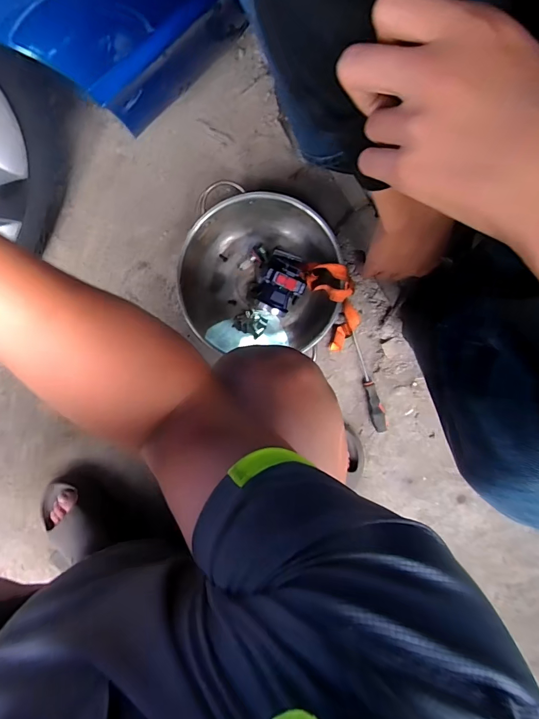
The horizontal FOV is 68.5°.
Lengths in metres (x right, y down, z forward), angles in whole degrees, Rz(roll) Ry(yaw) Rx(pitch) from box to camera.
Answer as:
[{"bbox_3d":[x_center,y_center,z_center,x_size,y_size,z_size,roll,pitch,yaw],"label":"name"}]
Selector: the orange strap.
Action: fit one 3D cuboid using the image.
[{"bbox_3d":[0.109,-0.093,0.656,0.063,0.081,0.158,-25,96,1],"label":"orange strap"}]

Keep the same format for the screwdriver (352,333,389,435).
[{"bbox_3d":[0.182,0.040,0.701,0.028,0.024,0.179,-14,96,0],"label":"screwdriver"}]

